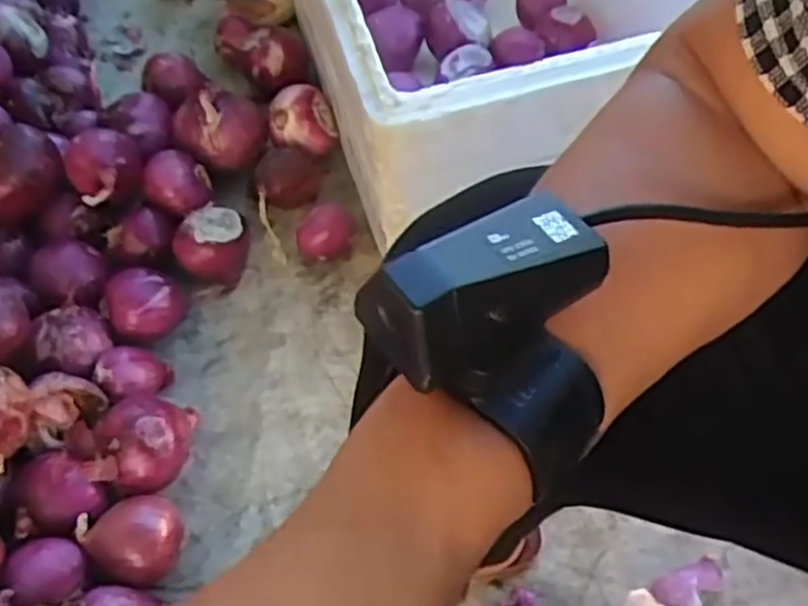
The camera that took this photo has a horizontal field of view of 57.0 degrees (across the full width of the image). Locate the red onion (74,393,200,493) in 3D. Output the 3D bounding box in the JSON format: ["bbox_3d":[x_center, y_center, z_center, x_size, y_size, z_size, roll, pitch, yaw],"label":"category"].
[{"bbox_3d":[-0.261,0.141,0.739,0.091,0.079,0.102,-5,56,-1],"label":"red onion"}]

